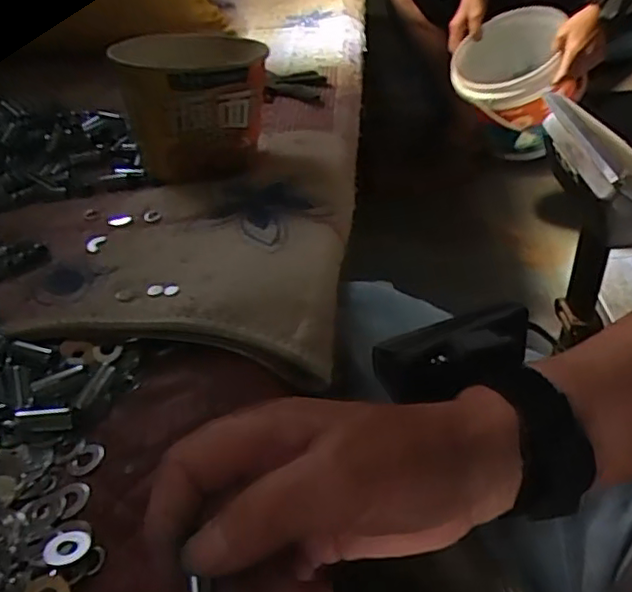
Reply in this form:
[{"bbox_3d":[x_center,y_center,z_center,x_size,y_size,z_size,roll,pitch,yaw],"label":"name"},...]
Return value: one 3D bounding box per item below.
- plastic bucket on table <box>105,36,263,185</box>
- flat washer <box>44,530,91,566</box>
[{"bbox_3d":[-0.116,-0.189,0.597,0.130,0.099,0.137,-4,40,5],"label":"plastic bucket on table"},{"bbox_3d":[-0.123,0.124,0.306,0.023,0.004,0.021,-5,22,1],"label":"flat washer"}]

